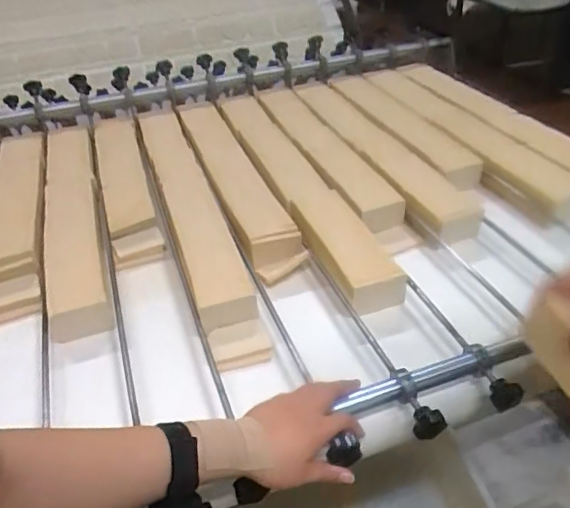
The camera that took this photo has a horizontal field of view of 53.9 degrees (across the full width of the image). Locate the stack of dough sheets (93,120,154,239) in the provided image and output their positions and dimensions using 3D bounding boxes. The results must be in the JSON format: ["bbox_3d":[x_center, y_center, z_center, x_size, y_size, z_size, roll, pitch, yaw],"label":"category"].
[{"bbox_3d":[-0.303,-0.160,1.042,0.084,0.040,0.395,-12,39,-12],"label":"stack of dough sheets"}]

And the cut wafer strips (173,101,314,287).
[{"bbox_3d":[-0.094,-0.137,1.003,0.088,0.059,0.580,-15,39,-15],"label":"cut wafer strips"}]

